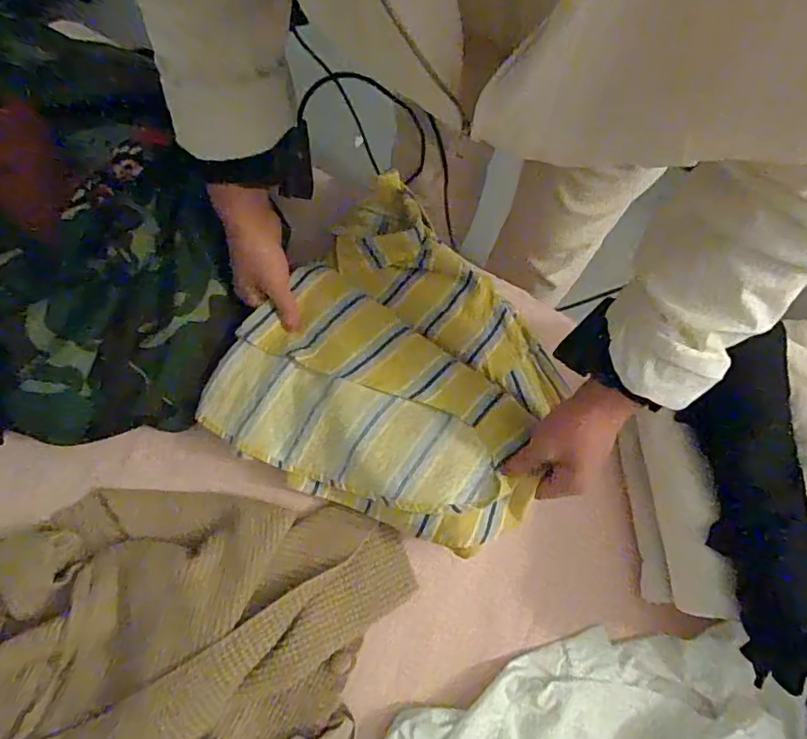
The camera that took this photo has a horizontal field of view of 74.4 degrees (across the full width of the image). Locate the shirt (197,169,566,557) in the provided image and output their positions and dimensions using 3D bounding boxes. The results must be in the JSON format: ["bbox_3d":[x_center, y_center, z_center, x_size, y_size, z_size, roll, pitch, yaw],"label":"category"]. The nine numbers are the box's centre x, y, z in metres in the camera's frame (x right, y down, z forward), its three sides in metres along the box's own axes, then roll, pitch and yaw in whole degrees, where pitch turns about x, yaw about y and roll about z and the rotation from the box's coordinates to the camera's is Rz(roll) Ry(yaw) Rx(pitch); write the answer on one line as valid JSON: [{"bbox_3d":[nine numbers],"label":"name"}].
[{"bbox_3d":[0.008,-0.010,0.555,0.308,0.065,0.327,29,75,10],"label":"shirt"}]

